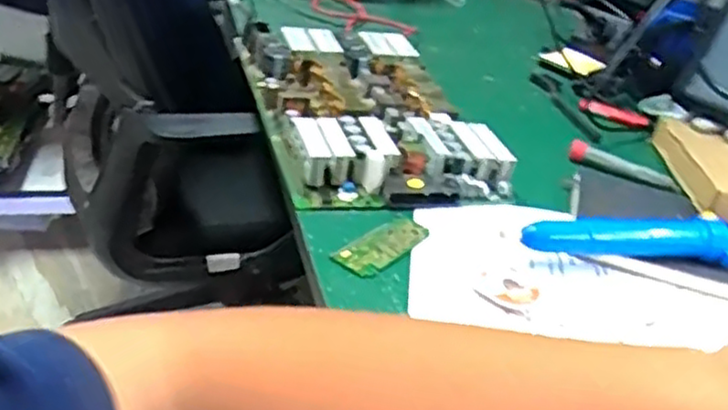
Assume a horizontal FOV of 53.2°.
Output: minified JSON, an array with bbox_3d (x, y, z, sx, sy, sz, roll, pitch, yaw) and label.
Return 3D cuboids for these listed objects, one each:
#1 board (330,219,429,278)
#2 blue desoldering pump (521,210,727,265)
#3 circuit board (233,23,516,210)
[{"bbox_3d":[0.016,0.030,0.547,0.033,0.008,0.086,28,37,30],"label":"board"},{"bbox_3d":[0.273,0.032,0.581,0.307,0.035,0.035,1,32,-10],"label":"blue desoldering pump"},{"bbox_3d":[-0.005,-0.104,0.735,0.195,0.043,0.342,-1,33,-18],"label":"circuit board"}]

